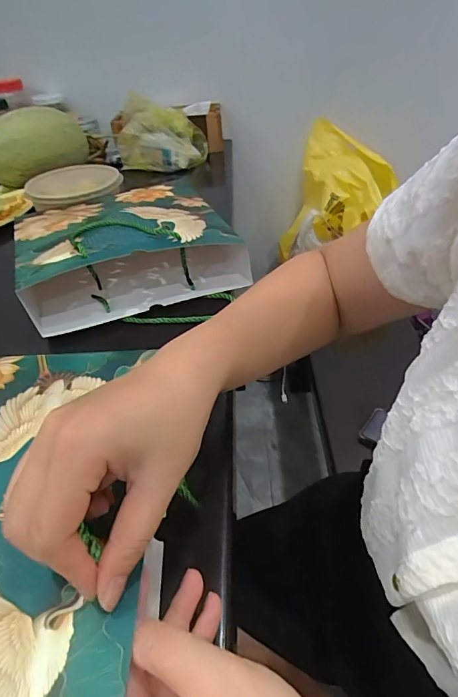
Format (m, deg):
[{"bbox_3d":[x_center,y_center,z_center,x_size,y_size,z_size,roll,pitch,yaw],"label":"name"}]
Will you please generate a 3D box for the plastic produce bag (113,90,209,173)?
[{"bbox_3d":[-0.157,-0.468,0.901,0.200,0.116,0.129,-1,40,4],"label":"plastic produce bag"}]

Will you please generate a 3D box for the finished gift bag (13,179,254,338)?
[{"bbox_3d":[-0.135,-0.127,0.530,0.267,0.080,0.251,-19,42,-16],"label":"finished gift bag"}]

